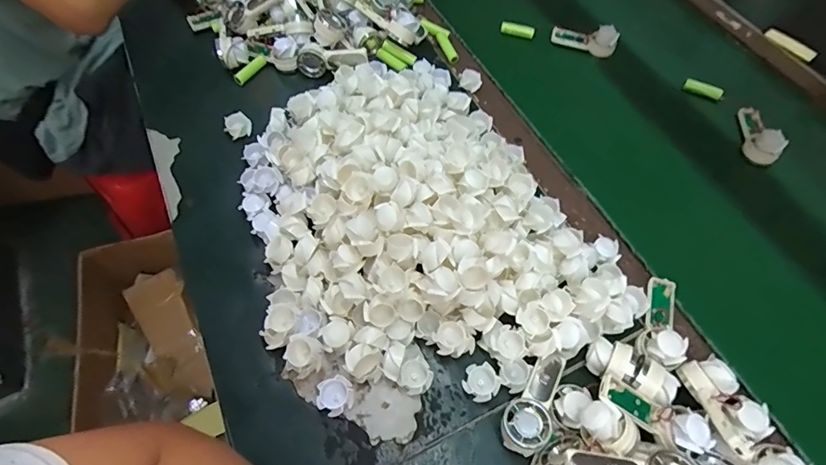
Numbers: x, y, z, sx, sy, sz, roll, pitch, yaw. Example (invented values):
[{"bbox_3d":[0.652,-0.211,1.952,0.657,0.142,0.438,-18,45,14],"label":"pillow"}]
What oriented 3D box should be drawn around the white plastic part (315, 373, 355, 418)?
[{"bbox_3d":[-0.070,0.147,0.404,0.032,0.016,0.031,1,59,-2],"label":"white plastic part"}]

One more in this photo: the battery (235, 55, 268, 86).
[{"bbox_3d":[-0.222,-0.220,0.614,0.013,0.017,0.058,31,63,15],"label":"battery"}]

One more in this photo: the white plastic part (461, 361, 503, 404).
[{"bbox_3d":[0.061,0.135,0.407,0.031,0.010,0.033,-3,69,9],"label":"white plastic part"}]

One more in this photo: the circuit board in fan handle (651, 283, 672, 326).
[{"bbox_3d":[0.248,0.072,0.451,0.018,0.007,0.045,15,60,6],"label":"circuit board in fan handle"}]

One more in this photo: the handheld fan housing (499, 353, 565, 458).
[{"bbox_3d":[0.108,0.147,0.395,0.037,0.037,0.089,32,63,15],"label":"handheld fan housing"}]

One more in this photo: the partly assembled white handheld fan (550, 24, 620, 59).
[{"bbox_3d":[0.256,-0.291,0.669,0.092,0.034,0.031,18,60,8],"label":"partly assembled white handheld fan"}]

